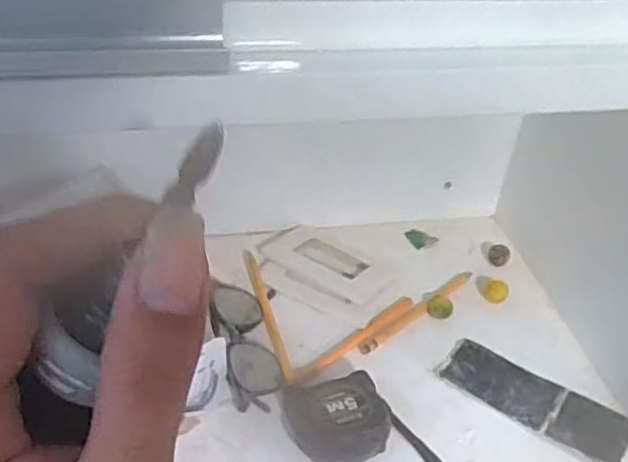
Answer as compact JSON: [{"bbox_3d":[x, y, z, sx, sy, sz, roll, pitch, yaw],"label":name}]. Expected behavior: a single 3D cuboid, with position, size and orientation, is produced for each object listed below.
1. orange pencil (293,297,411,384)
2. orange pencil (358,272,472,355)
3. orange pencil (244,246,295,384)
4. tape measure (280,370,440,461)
[{"bbox_3d":[0.036,0.093,0.597,0.143,0.009,0.014,-27,49,-34],"label":"orange pencil"},{"bbox_3d":[0.096,0.070,0.626,0.150,0.009,0.015,-27,49,-35],"label":"orange pencil"},{"bbox_3d":[-0.041,0.070,0.607,0.010,0.008,0.164,-7,40,-15],"label":"orange pencil"},{"bbox_3d":[0.049,0.145,0.505,0.150,0.035,0.071,9,39,4],"label":"tape measure"}]

